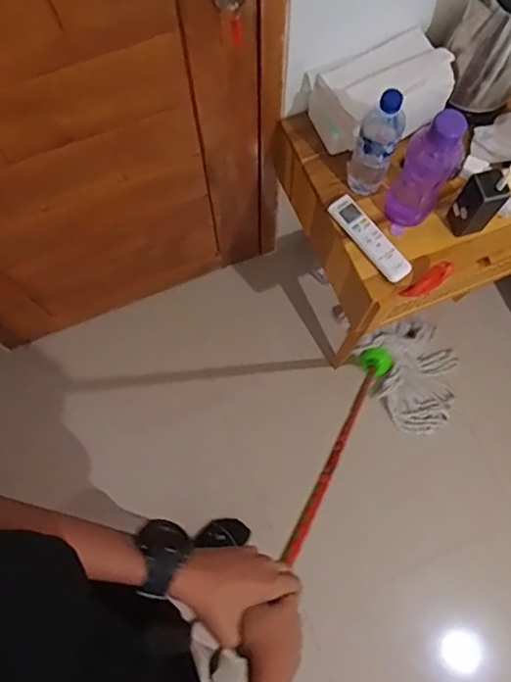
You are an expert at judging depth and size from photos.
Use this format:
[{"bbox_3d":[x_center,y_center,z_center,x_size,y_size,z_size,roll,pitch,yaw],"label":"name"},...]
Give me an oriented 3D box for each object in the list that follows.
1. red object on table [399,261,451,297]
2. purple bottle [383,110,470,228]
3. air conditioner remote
[{"bbox_3d":[0.302,-0.103,0.961,0.098,0.020,0.032,-37,73,27],"label":"red object on table"},{"bbox_3d":[0.282,-0.283,0.901,0.089,0.225,0.081,26,76,8],"label":"purple bottle"},{"bbox_3d":[0.207,-0.184,0.985,0.049,0.023,0.184,-37,76,-9],"label":"air conditioner remote"}]

